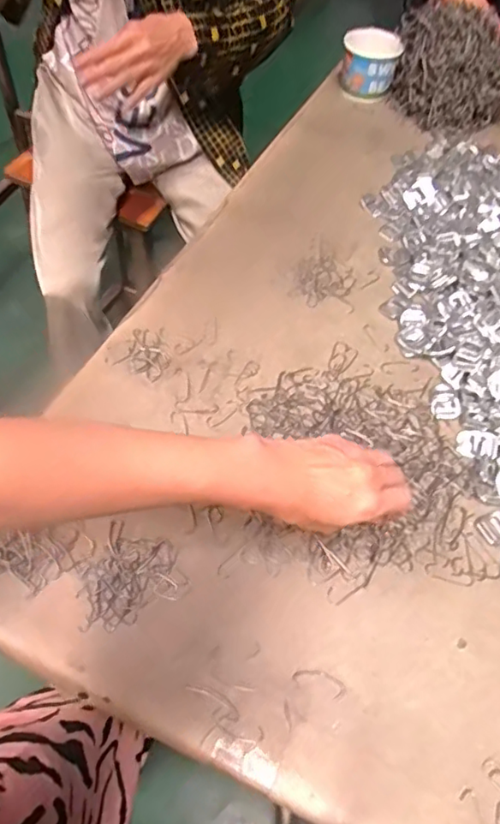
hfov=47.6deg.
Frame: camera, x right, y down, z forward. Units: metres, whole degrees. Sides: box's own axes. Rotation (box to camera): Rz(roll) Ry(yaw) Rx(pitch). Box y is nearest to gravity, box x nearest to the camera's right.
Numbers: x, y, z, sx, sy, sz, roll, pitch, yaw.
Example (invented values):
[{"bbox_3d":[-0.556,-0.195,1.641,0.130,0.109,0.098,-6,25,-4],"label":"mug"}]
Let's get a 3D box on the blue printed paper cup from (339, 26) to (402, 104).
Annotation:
[{"bbox_3d":[0.195,-0.570,0.933,0.092,0.080,0.075,12,56,4],"label":"blue printed paper cup"}]

